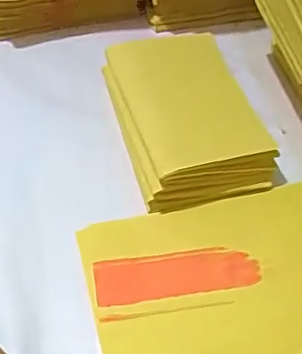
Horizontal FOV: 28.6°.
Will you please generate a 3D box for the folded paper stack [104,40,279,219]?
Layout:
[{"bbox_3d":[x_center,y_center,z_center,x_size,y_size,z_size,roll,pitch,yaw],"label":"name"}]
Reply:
[{"bbox_3d":[0.031,-0.062,0.556,0.122,0.053,0.175,-12,56,-9],"label":"folded paper stack"}]

